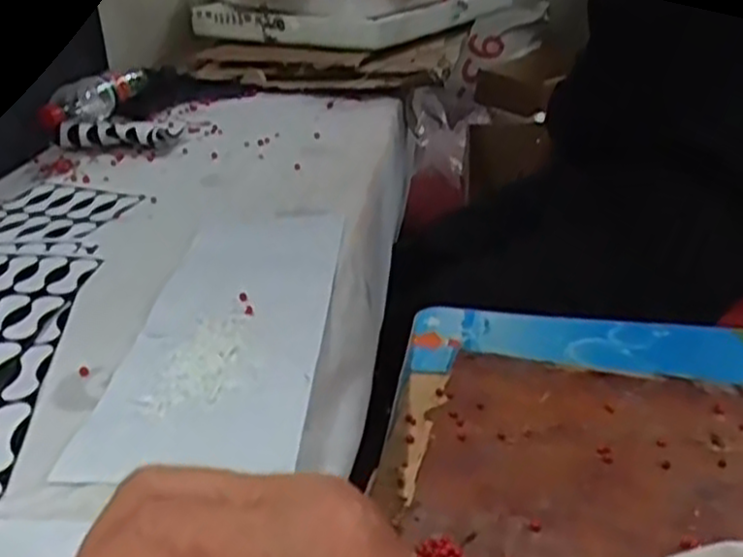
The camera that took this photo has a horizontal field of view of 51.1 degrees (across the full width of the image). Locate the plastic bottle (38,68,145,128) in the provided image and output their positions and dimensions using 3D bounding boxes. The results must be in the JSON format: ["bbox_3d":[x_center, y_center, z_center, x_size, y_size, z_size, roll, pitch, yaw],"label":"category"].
[{"bbox_3d":[-0.421,-0.270,1.168,0.056,0.061,0.210,11,29,23],"label":"plastic bottle"}]

